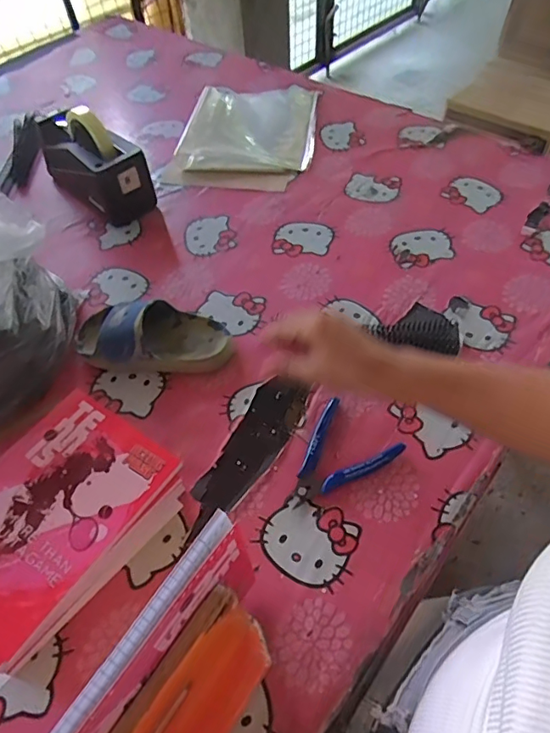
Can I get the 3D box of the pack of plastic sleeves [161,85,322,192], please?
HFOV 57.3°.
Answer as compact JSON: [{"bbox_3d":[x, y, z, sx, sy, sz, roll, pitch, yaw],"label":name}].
[{"bbox_3d":[-0.037,-0.405,0.847,0.215,0.029,0.312,8,54,10],"label":"pack of plastic sleeves"}]

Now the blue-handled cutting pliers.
[{"bbox_3d":[0.056,0.092,0.483,0.082,0.020,0.108,36,63,27],"label":"blue-handled cutting pliers"}]

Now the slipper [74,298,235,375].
[{"bbox_3d":[-0.141,-0.038,0.570,0.179,0.052,0.077,1,53,5],"label":"slipper"}]

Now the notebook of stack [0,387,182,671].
[{"bbox_3d":[-0.205,0.125,0.449,0.148,0.008,0.203,28,60,22],"label":"notebook of stack"}]

